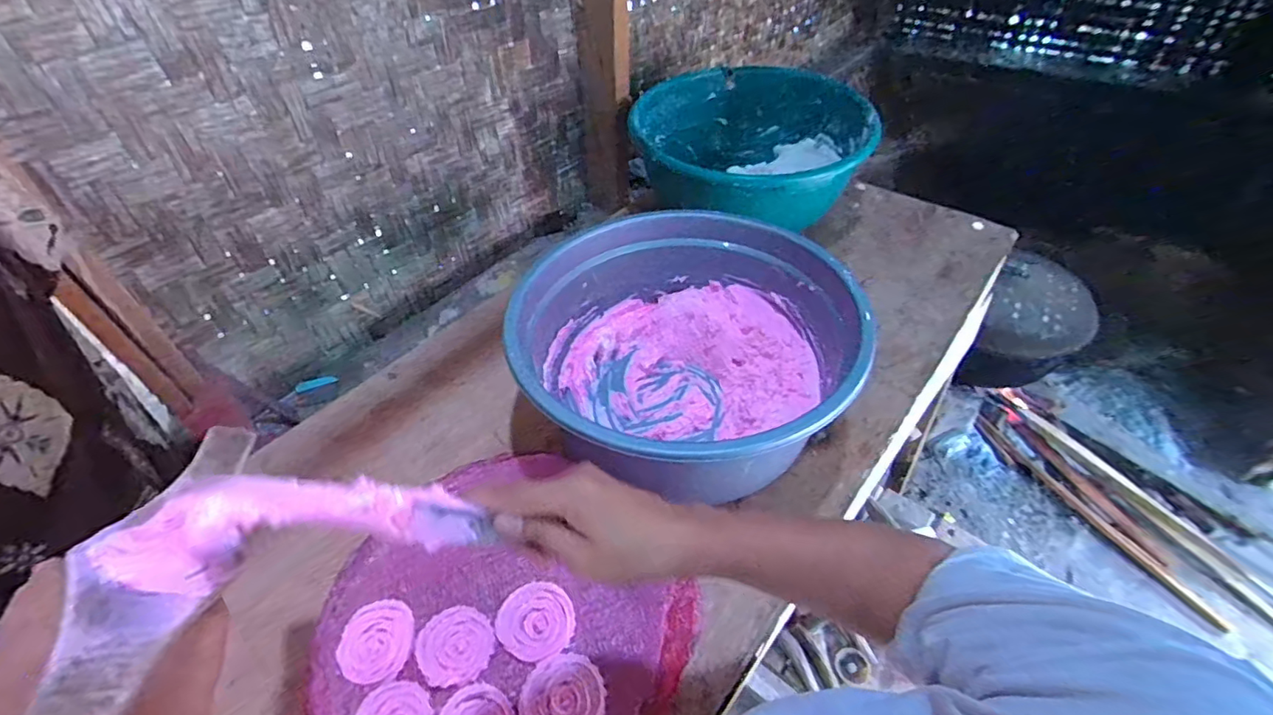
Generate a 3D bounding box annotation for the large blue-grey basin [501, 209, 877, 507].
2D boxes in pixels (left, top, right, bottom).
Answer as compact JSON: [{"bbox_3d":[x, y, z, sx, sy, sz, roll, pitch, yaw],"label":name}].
[{"bbox_3d":[0.049,-0.022,0.736,0.396,0.179,0.377,-2,46,2],"label":"large blue-grey basin"}]

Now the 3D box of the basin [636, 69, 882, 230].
[{"bbox_3d":[0.220,-0.389,1.097,0.414,0.201,0.414,-2,46,2],"label":"basin"}]

